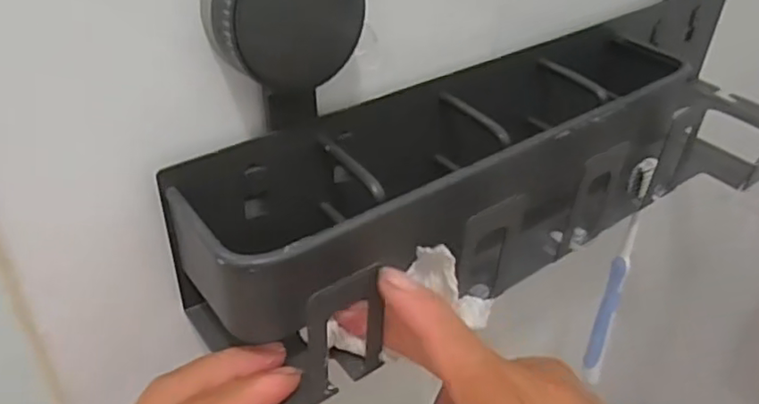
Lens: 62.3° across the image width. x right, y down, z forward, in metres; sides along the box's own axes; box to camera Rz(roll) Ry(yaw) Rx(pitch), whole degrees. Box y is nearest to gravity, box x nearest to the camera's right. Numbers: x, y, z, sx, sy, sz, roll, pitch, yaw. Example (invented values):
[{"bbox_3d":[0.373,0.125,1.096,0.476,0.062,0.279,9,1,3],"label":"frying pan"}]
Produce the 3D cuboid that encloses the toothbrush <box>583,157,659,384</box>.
[{"bbox_3d":[0.156,0.052,0.415,0.013,0.180,0.021,17,37,23],"label":"toothbrush"}]

